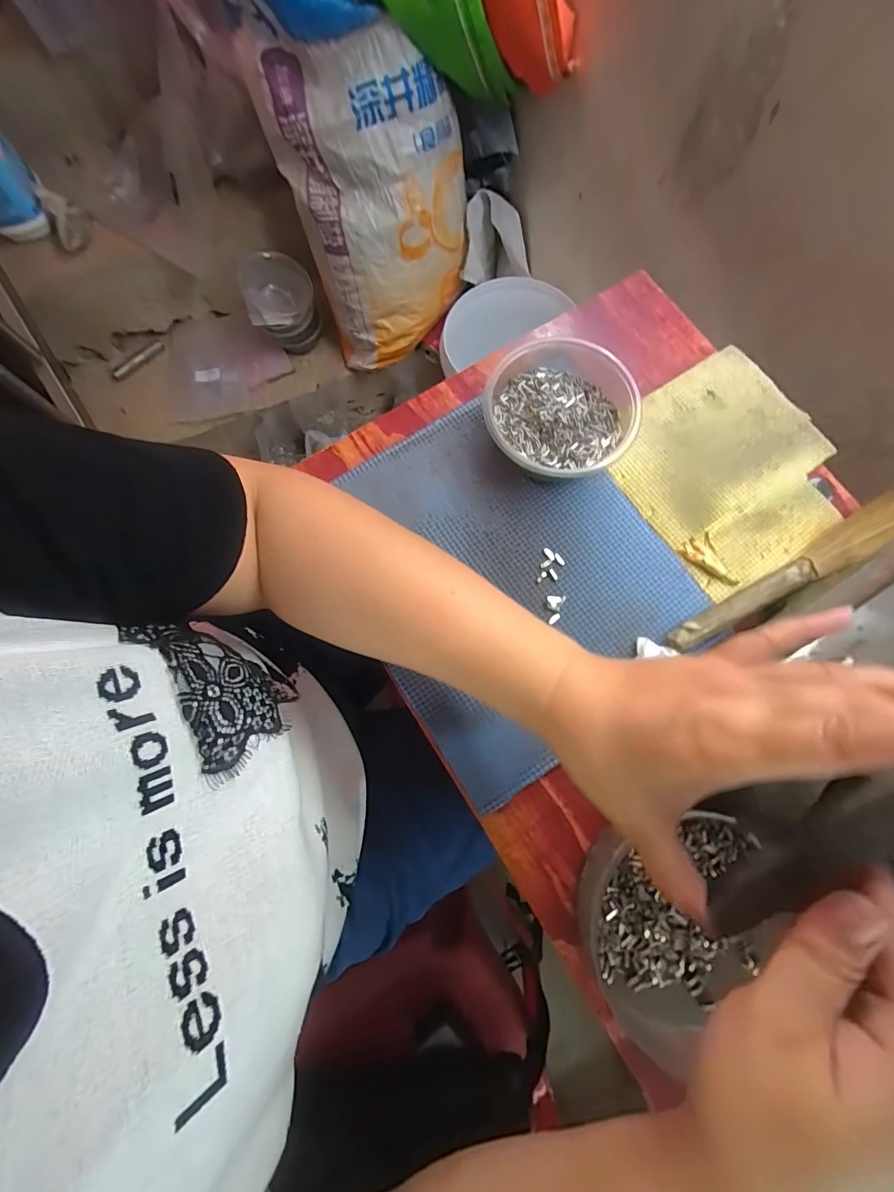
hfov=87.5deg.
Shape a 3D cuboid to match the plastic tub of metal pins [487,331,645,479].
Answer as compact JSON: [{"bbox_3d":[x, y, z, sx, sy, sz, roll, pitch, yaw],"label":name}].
[{"bbox_3d":[0.086,-0.137,0.363,0.106,0.046,0.114,0,77,0],"label":"plastic tub of metal pins"}]

